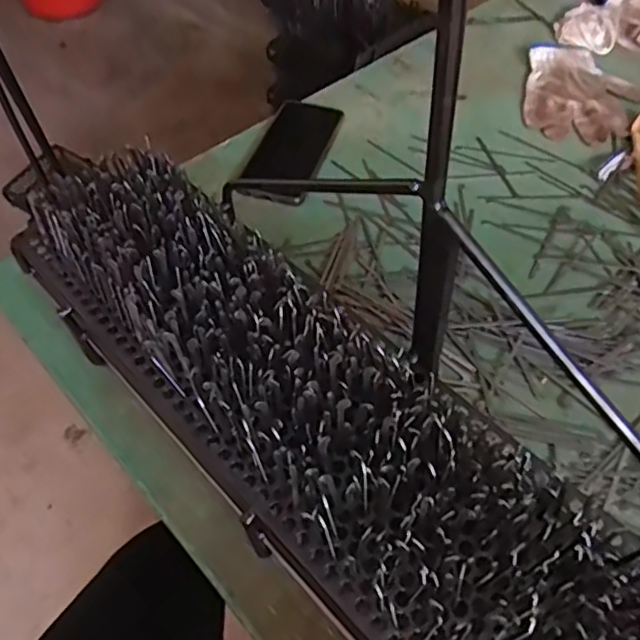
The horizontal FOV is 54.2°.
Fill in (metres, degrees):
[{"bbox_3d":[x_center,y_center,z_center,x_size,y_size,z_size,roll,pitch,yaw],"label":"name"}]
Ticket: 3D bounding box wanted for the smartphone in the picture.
[{"bbox_3d":[-0.036,-0.189,0.696,0.083,0.014,0.160,13,54,12],"label":"smartphone"}]

